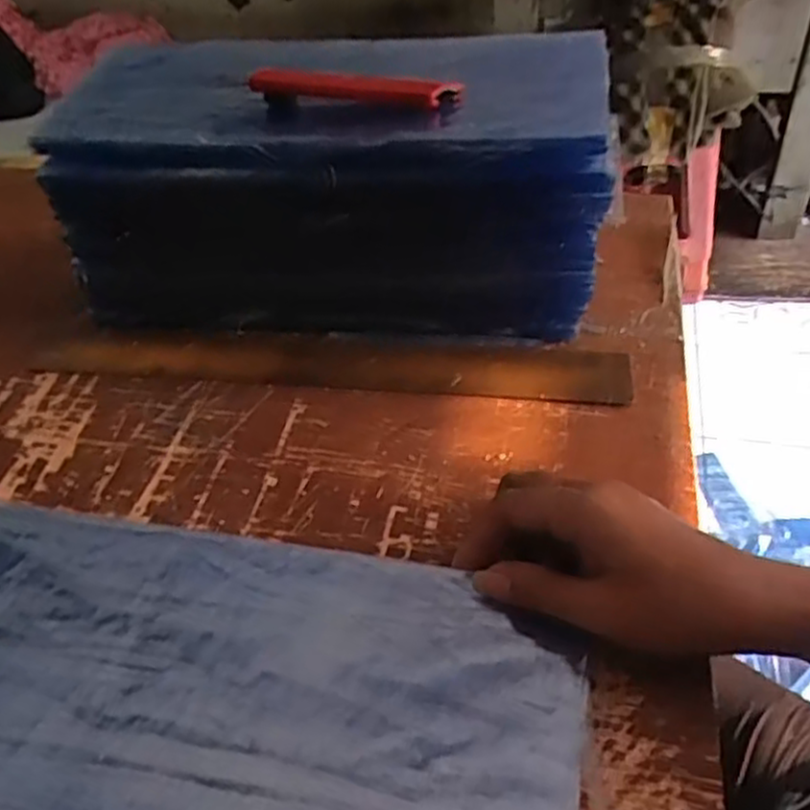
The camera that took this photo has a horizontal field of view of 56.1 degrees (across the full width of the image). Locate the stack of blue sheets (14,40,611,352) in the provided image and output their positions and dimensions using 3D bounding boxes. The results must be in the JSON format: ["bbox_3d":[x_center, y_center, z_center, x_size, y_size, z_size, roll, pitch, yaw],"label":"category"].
[{"bbox_3d":[-0.049,-0.163,0.572,0.378,0.169,0.159,3,45,10],"label":"stack of blue sheets"}]

